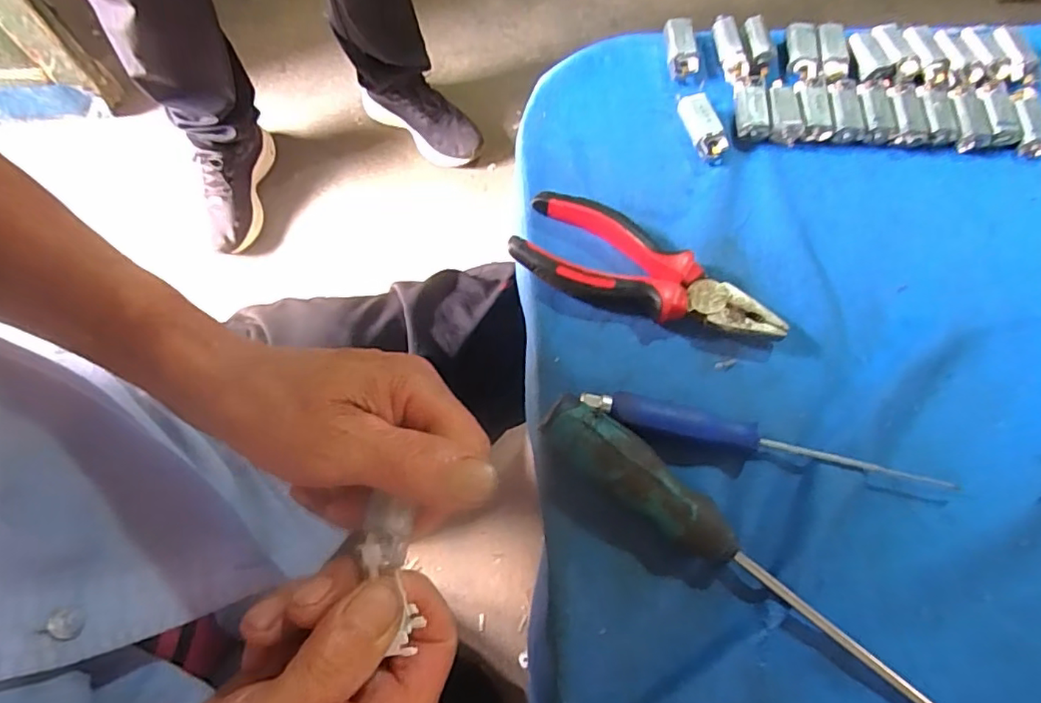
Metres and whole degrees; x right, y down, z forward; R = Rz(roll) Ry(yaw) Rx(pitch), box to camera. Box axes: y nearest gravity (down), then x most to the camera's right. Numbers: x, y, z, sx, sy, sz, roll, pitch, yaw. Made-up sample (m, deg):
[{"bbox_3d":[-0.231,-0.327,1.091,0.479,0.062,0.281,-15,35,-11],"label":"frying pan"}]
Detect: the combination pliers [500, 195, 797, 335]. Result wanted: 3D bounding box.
[{"bbox_3d":[0.070,-0.042,0.333,0.152,0.021,0.052,27,70,9],"label":"combination pliers"}]

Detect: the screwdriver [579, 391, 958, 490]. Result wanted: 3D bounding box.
[{"bbox_3d":[0.123,0.046,0.304,0.184,0.012,0.017,12,69,3],"label":"screwdriver"}]

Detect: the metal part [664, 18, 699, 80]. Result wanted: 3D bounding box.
[{"bbox_3d":[0.111,-0.208,0.405,0.018,0.015,0.044,-3,69,-3],"label":"metal part"}]

